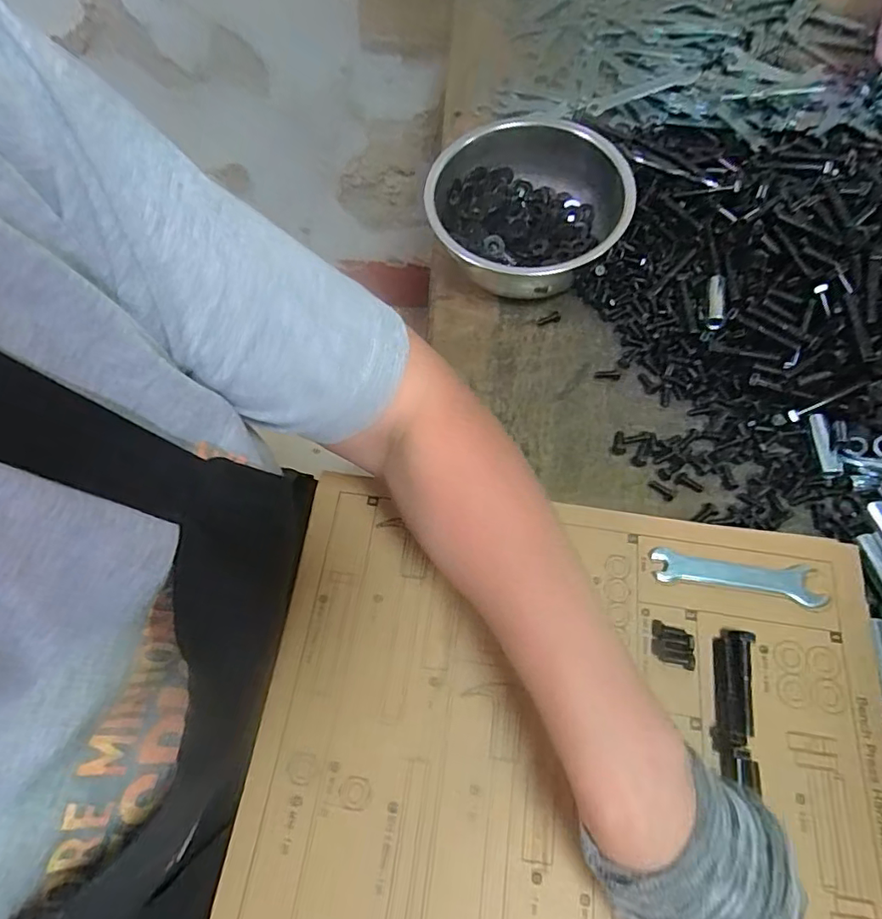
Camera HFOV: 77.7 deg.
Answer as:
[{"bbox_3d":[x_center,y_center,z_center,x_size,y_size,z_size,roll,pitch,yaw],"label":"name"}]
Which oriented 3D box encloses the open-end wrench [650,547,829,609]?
[{"bbox_3d":[0.197,0.078,0.364,0.106,0.004,0.025,8,65,4],"label":"open-end wrench"}]

